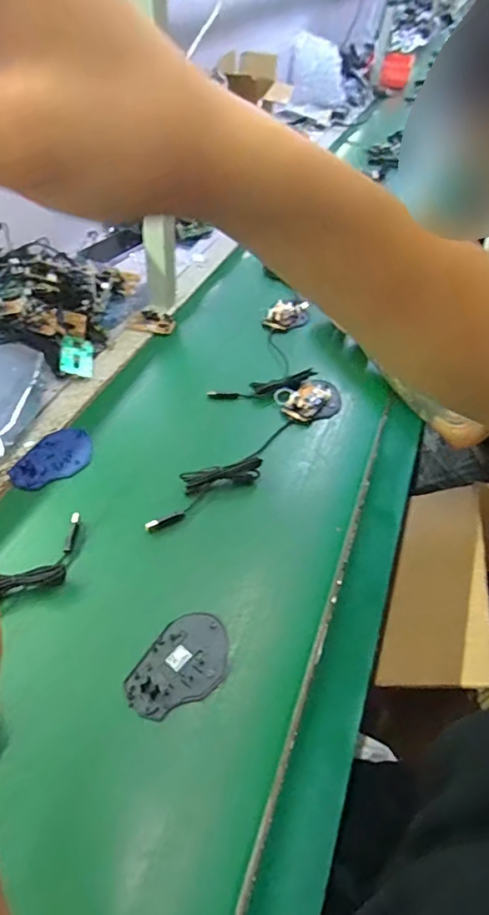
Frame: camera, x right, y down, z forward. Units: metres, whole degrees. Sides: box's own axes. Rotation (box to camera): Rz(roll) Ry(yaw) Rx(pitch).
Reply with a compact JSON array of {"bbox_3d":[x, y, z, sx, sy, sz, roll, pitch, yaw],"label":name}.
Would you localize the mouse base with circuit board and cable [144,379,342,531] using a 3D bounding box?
[{"bbox_3d":[0.012,-0.018,0.669,0.073,0.028,0.353,33,50,26],"label":"mouse base with circuit board and cable"}]

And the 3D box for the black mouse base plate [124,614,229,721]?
[{"bbox_3d":[-0.058,0.198,0.482,0.071,0.011,0.107,29,49,23],"label":"black mouse base plate"}]

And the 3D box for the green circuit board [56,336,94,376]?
[{"bbox_3d":[-0.257,-0.154,0.769,0.050,0.012,0.082,4,46,-22],"label":"green circuit board"}]

